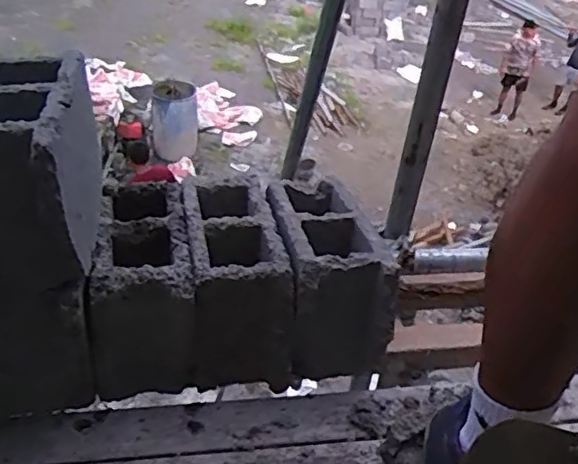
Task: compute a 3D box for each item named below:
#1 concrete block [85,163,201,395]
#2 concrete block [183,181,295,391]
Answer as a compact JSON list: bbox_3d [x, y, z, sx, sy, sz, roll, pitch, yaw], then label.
[{"bbox_3d":[-0.190,0.059,0.838,0.122,0.159,0.280,0,36,-9],"label":"concrete block"},{"bbox_3d":[-0.077,0.058,0.857,0.129,0.159,0.267,1,36,-7],"label":"concrete block"}]

